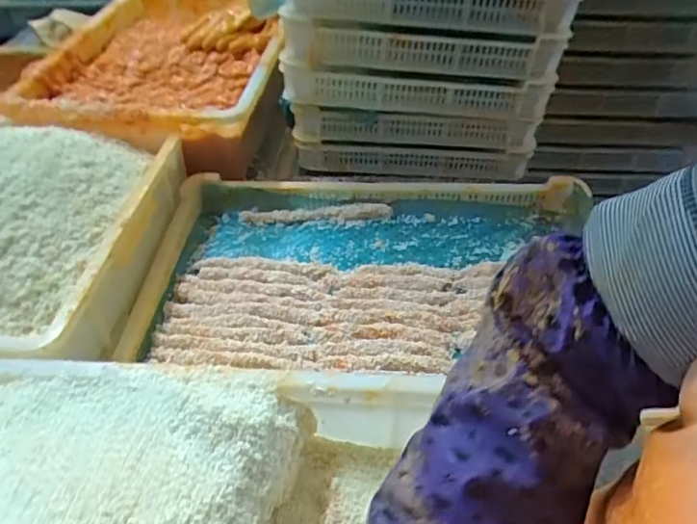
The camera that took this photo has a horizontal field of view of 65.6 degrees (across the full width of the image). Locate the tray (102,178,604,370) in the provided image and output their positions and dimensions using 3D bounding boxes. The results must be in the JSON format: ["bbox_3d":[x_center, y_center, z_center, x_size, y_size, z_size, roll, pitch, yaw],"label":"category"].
[{"bbox_3d":[0.025,0.002,0.724,0.595,0.056,0.354,0,40,6],"label":"tray"}]

